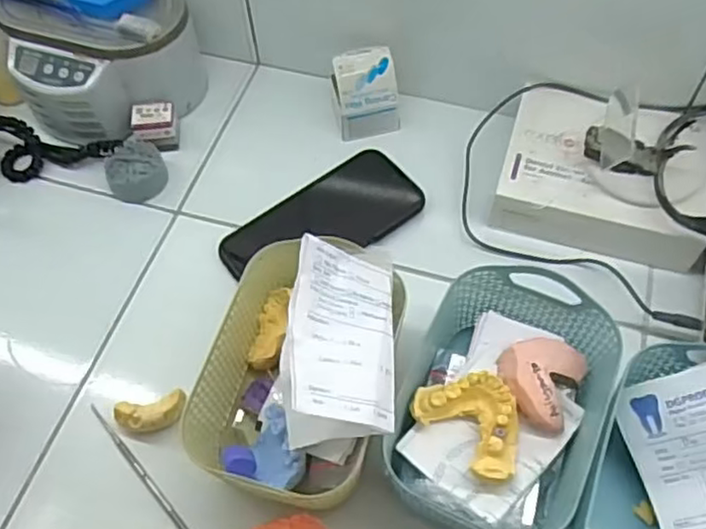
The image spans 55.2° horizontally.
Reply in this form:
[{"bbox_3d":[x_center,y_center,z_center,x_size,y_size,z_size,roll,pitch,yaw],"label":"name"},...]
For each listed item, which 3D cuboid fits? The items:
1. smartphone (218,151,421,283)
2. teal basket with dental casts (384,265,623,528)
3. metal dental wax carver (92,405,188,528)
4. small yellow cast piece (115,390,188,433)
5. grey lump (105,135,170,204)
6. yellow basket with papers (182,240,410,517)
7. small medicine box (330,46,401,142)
[{"bbox_3d":[-0.024,-0.034,0.572,0.168,0.008,0.085,-36,64,-18],"label":"smartphone"},{"bbox_3d":[0.100,0.094,0.446,0.128,0.073,0.168,20,61,14],"label":"teal basket with dental casts"},{"bbox_3d":[-0.139,0.152,0.464,0.006,0.004,0.154,-39,66,-19],"label":"metal dental wax carver"},{"bbox_3d":[-0.142,0.108,0.481,0.050,0.024,0.022,-8,58,-3],"label":"small yellow cast piece"},{"bbox_3d":[-0.192,-0.084,0.605,0.047,0.024,0.053,13,60,10],"label":"grey lump"},{"bbox_3d":[-0.034,0.062,0.427,0.124,0.150,0.141,5,59,5],"label":"yellow basket with papers"},{"bbox_3d":[0.010,-0.153,0.601,0.062,0.059,0.050,-3,58,0],"label":"small medicine box"}]

